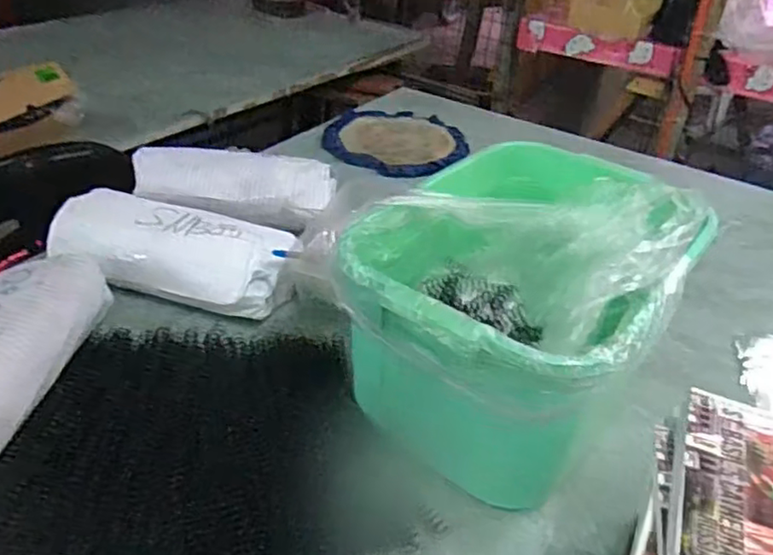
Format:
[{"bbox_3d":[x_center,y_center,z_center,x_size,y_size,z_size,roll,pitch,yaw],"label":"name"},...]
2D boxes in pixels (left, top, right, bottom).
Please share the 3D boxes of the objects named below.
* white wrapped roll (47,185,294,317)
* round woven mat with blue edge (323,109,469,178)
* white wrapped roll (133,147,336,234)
[{"bbox_3d":[-0.250,-0.032,0.740,0.295,0.067,0.107,16,37,16],"label":"white wrapped roll"},{"bbox_3d":[0.021,-0.251,1.171,0.242,0.018,0.233,4,41,-3],"label":"round woven mat with blue edge"},{"bbox_3d":[-0.205,-0.118,0.848,0.265,0.061,0.081,7,35,4],"label":"white wrapped roll"}]

